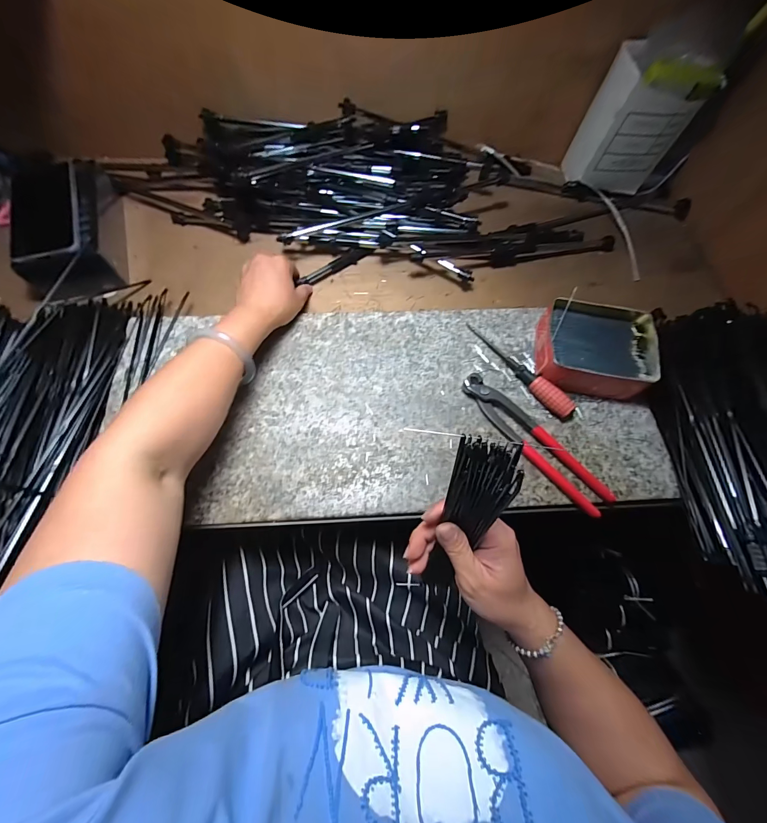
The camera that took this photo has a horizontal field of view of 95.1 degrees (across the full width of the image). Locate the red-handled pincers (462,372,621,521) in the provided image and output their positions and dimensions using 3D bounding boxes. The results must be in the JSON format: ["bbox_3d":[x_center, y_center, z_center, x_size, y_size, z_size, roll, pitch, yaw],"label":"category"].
[{"bbox_3d":[0.166,0.031,0.391,0.036,0.018,0.195,-39,73,-16],"label":"red-handled pincers"}]

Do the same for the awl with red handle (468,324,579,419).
[{"bbox_3d":[0.163,-0.052,0.420,0.021,0.022,0.159,-35,72,-15],"label":"awl with red handle"}]

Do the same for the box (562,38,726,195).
[{"bbox_3d":[0.369,-0.424,0.514,0.115,0.175,0.078,3,68,-3],"label":"box"}]

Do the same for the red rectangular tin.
[{"bbox_3d":[0.251,-0.077,0.423,0.122,0.050,0.107,11,67,3],"label":"red rectangular tin"}]

